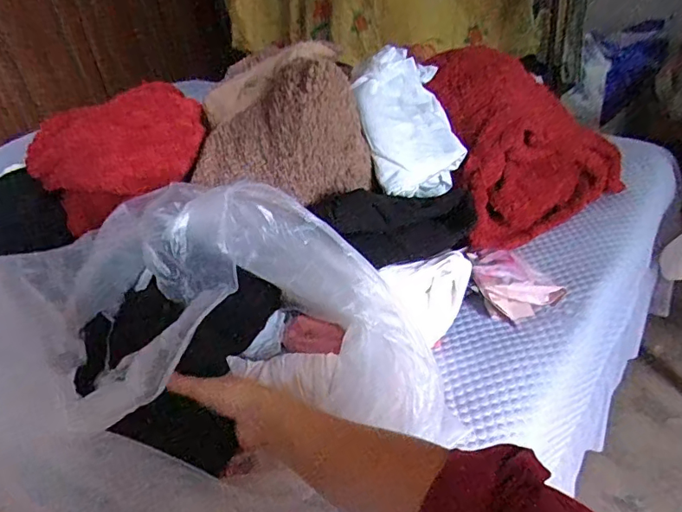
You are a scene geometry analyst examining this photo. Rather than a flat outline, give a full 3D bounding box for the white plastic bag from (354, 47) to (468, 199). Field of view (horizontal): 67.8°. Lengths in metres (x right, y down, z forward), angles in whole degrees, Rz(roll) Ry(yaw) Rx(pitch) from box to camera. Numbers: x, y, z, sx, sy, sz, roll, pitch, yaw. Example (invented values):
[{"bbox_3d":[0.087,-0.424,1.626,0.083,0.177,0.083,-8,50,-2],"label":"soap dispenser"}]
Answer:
[{"bbox_3d":[0.095,-0.204,0.787,0.139,0.079,0.260,-7,64,-5],"label":"white plastic bag"}]

